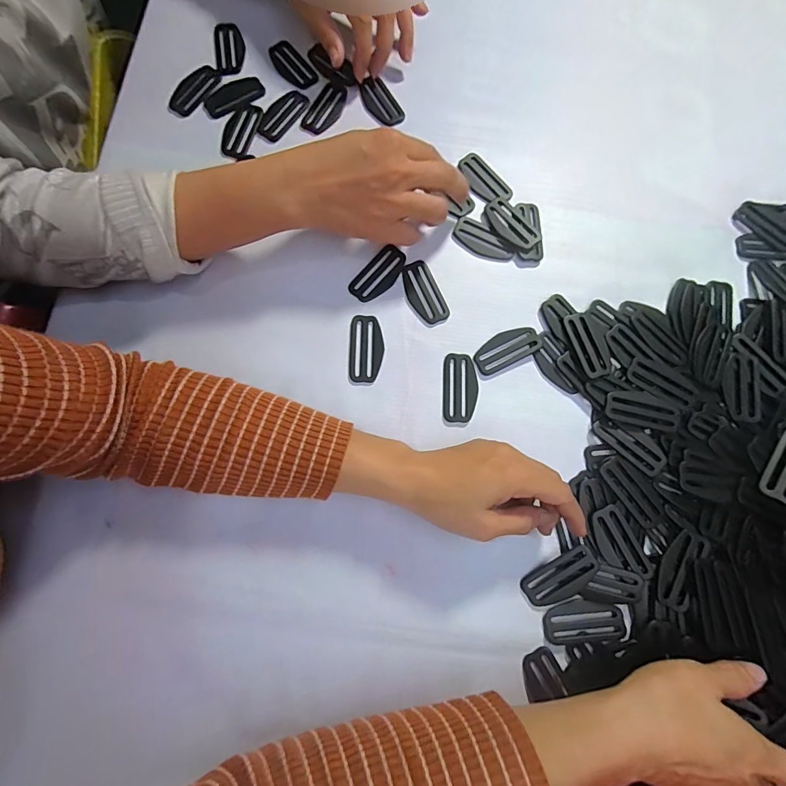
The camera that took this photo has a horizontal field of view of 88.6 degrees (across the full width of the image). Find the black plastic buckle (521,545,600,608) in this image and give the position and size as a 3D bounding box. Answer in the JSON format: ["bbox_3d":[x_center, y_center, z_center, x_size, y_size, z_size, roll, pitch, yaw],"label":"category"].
[{"bbox_3d":[0.130,0.144,0.311,0.060,0.004,0.029,-34,80,6],"label":"black plastic buckle"}]

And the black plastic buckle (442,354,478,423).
[{"bbox_3d":[0.057,-0.004,0.345,0.029,0.004,0.058,3,77,-1],"label":"black plastic buckle"}]

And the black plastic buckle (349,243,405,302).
[{"bbox_3d":[-0.013,-0.106,0.361,0.029,0.004,0.057,36,79,6],"label":"black plastic buckle"}]

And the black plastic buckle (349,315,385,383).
[{"bbox_3d":[-0.023,-0.039,0.348,0.029,0.004,0.060,2,77,-1],"label":"black plastic buckle"}]

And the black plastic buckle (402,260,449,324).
[{"bbox_3d":[0.028,-0.090,0.361,0.030,0.004,0.058,-24,79,-7],"label":"black plastic buckle"}]

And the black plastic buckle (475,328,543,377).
[{"bbox_3d":[0.099,-0.039,0.351,0.059,0.004,0.028,-26,80,-7],"label":"black plastic buckle"}]

